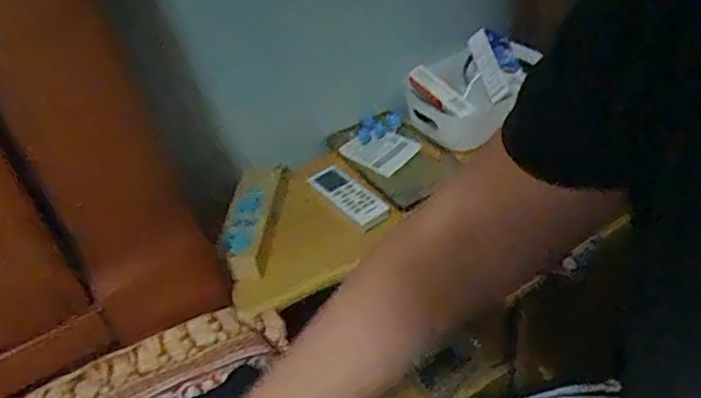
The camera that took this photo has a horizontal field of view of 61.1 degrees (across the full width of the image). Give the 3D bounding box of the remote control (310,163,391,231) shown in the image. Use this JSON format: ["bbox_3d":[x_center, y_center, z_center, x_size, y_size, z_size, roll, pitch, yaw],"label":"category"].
[{"bbox_3d":[-0.006,-0.005,0.762,0.051,0.022,0.118,-31,46,-24],"label":"remote control"}]

